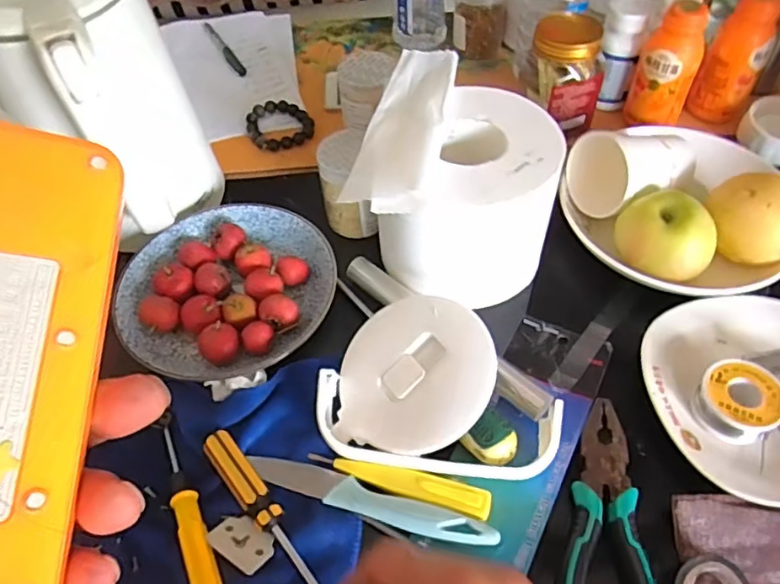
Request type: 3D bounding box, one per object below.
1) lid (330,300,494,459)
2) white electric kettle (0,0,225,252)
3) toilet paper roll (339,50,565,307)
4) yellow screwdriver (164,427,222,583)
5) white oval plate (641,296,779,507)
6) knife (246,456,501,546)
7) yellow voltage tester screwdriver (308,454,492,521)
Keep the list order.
[{"bbox_3d":[0.018,0.057,0.424,0.115,0.007,0.113,-10,62,20],"label":"lid"},{"bbox_3d":[-0.225,-0.144,0.475,0.127,0.207,0.162,-23,56,-14],"label":"white electric kettle"},{"bbox_3d":[0.059,-0.092,0.486,0.146,0.125,0.172,12,55,11],"label":"toilet paper roll"},{"bbox_3d":[-0.137,0.144,0.394,0.017,0.012,0.127,-23,56,-14],"label":"yellow screwdriver"},{"bbox_3d":[0.273,0.071,0.424,0.156,0.029,0.158,-5,54,-1],"label":"white oval plate"},{"bbox_3d":[-0.015,0.140,0.394,0.172,0.010,0.021,15,56,13],"label":"knife"},{"bbox_3d":[0.006,0.132,0.407,0.126,0.013,0.021,12,55,11],"label":"yellow voltage tester screwdriver"}]

